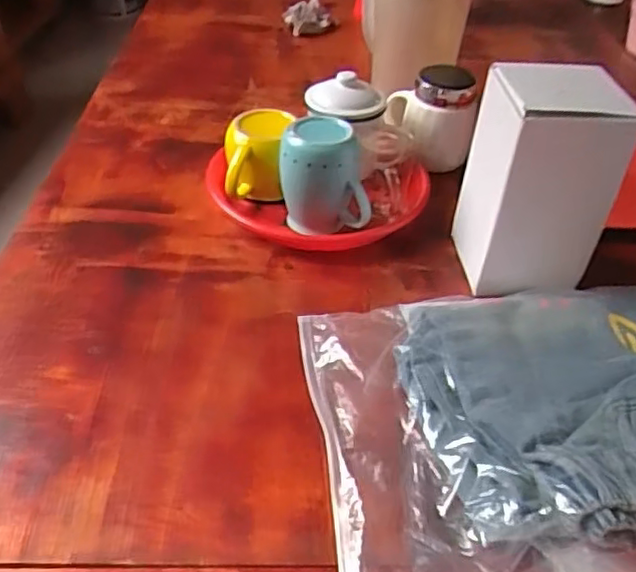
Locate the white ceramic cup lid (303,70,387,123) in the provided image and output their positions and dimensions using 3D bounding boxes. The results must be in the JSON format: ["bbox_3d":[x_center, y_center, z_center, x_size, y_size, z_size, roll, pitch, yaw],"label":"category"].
[{"bbox_3d":[0.035,-0.218,0.735,0.082,0.033,0.085,2,41,-1],"label":"white ceramic cup lid"}]

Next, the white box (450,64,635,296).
[{"bbox_3d":[0.205,-0.098,0.614,0.117,0.189,0.120,-1,42,-3],"label":"white box"}]

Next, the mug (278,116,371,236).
[{"bbox_3d":[0.007,-0.118,0.689,0.097,0.113,0.067,2,42,-1],"label":"mug"}]

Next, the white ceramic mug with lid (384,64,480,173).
[{"bbox_3d":[0.138,-0.215,0.801,0.101,0.102,0.086,4,42,2],"label":"white ceramic mug with lid"}]

